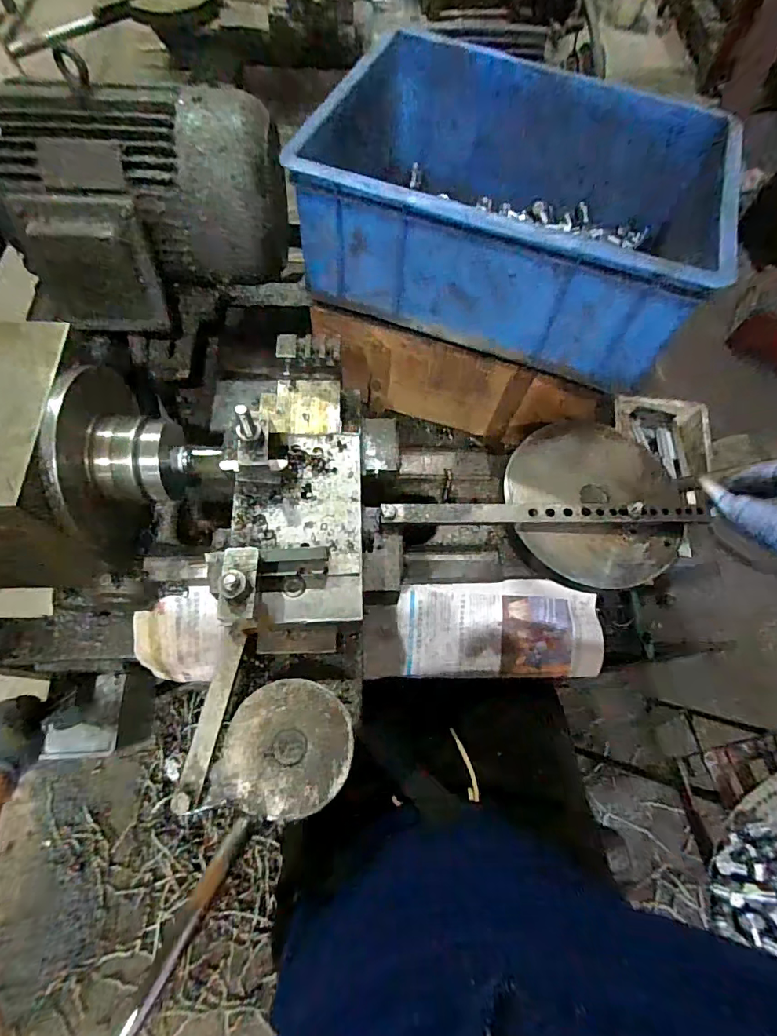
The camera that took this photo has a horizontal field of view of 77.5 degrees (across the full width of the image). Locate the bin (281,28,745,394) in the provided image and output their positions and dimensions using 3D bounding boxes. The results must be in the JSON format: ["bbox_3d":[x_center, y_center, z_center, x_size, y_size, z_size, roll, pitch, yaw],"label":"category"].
[{"bbox_3d":[0.139,-0.340,0.523,0.379,0.144,0.294,20,67,6],"label":"bin"}]

